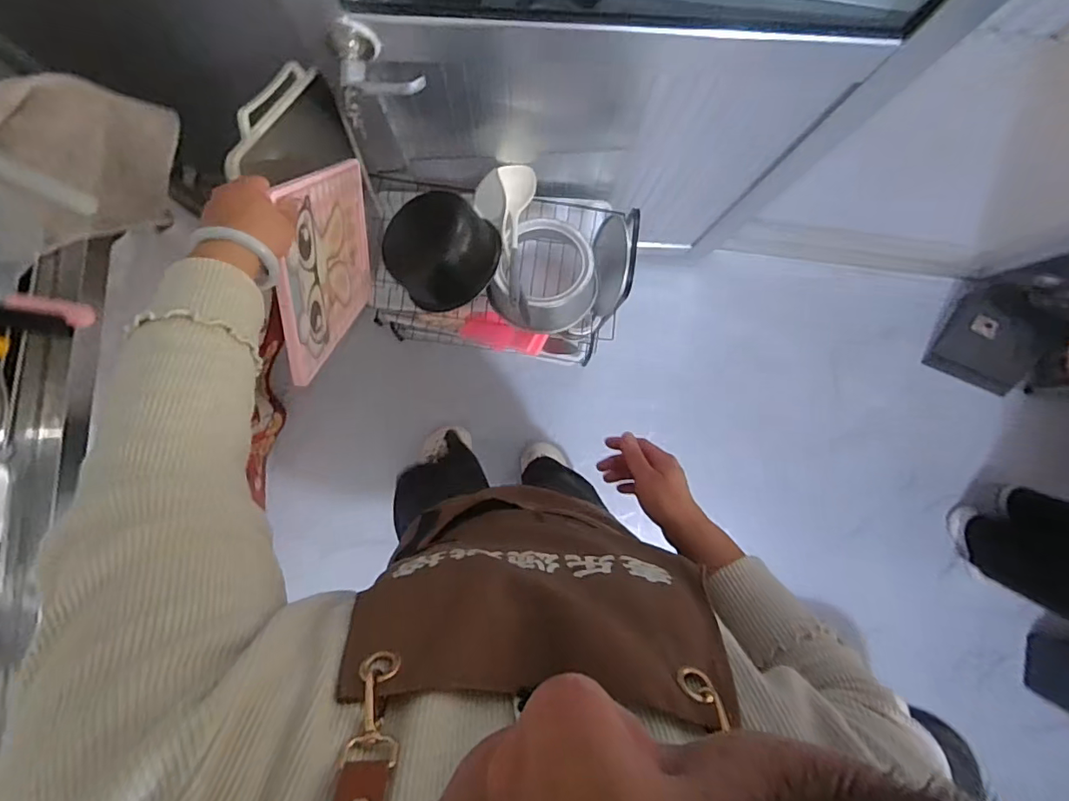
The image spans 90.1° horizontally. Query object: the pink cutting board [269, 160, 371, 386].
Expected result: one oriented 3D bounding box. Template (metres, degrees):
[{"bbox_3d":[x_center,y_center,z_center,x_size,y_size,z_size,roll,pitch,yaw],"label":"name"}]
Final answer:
[{"bbox_3d":[-0.274,-0.193,0.729,0.013,0.339,0.229,3,117,-3],"label":"pink cutting board"}]

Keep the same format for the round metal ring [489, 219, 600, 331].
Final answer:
[{"bbox_3d":[0.024,-0.217,0.974,0.180,0.133,0.205,30,87,3],"label":"round metal ring"}]

